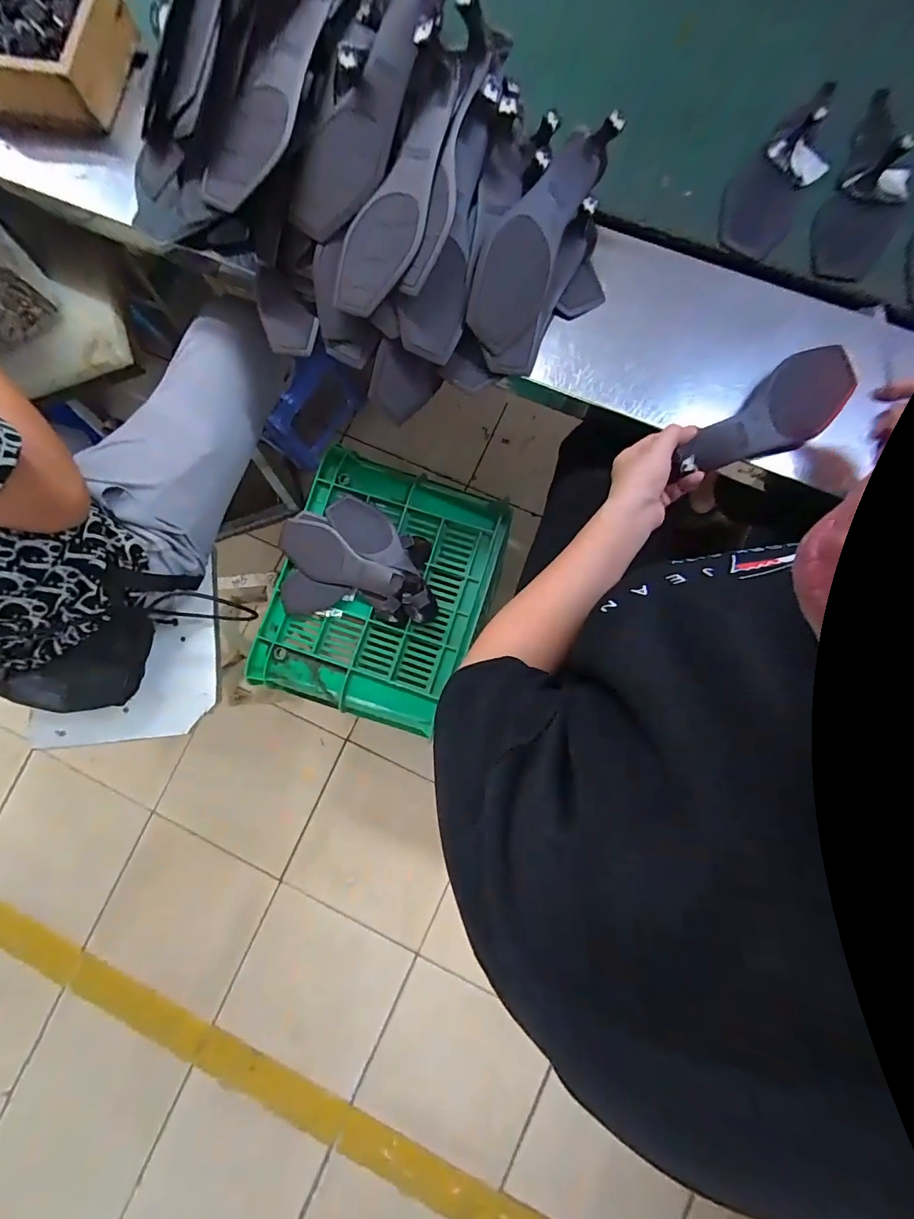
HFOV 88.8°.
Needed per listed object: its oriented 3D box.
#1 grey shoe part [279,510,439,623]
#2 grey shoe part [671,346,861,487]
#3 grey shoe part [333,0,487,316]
[{"bbox_3d":[-0.155,-0.059,0.717,0.263,0.069,0.083,31,86,7],"label":"grey shoe part"},{"bbox_3d":[0.308,-0.190,0.464,0.201,0.032,0.072,-32,78,-2],"label":"grey shoe part"},{"bbox_3d":[-0.046,-0.412,0.446,0.067,0.042,0.263,32,106,8],"label":"grey shoe part"}]

